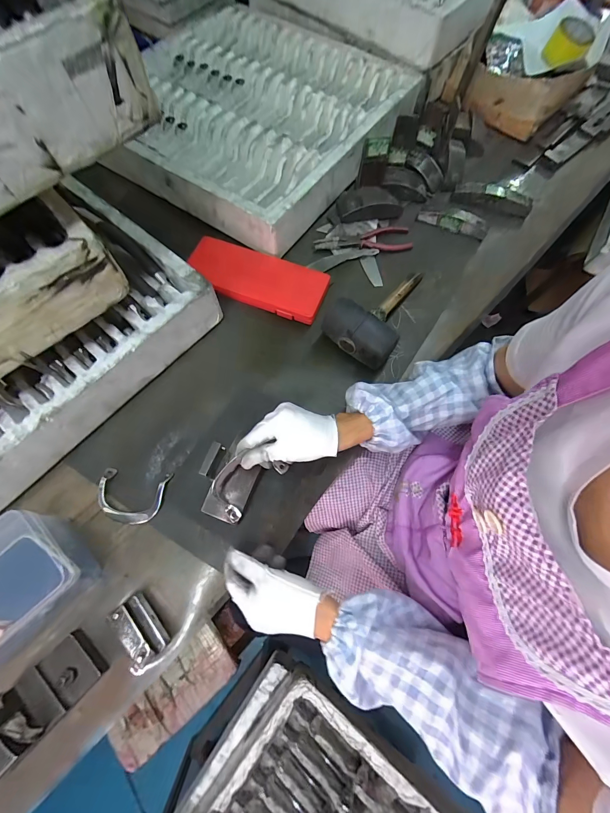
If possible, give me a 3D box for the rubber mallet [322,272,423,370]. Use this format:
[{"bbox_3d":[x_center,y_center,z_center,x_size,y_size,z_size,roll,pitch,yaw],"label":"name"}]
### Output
[{"bbox_3d":[0.117,-0.175,0.537,0.119,0.084,0.214,24,72,8],"label":"rubber mallet"}]

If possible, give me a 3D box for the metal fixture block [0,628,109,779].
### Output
[{"bbox_3d":[-0.291,0.318,0.351,0.066,0.078,0.099,38,74,12],"label":"metal fixture block"}]

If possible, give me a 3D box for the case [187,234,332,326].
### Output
[{"bbox_3d":[-0.084,-0.237,0.575,0.254,0.031,0.109,19,71,6],"label":"case"}]

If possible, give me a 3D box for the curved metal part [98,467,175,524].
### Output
[{"bbox_3d":[-0.248,0.128,0.455,0.101,0.014,0.072,5,71,1],"label":"curved metal part"}]

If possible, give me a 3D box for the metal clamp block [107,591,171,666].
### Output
[{"bbox_3d":[-0.195,0.265,0.386,0.028,0.059,0.068,-38,75,-13],"label":"metal clamp block"}]

